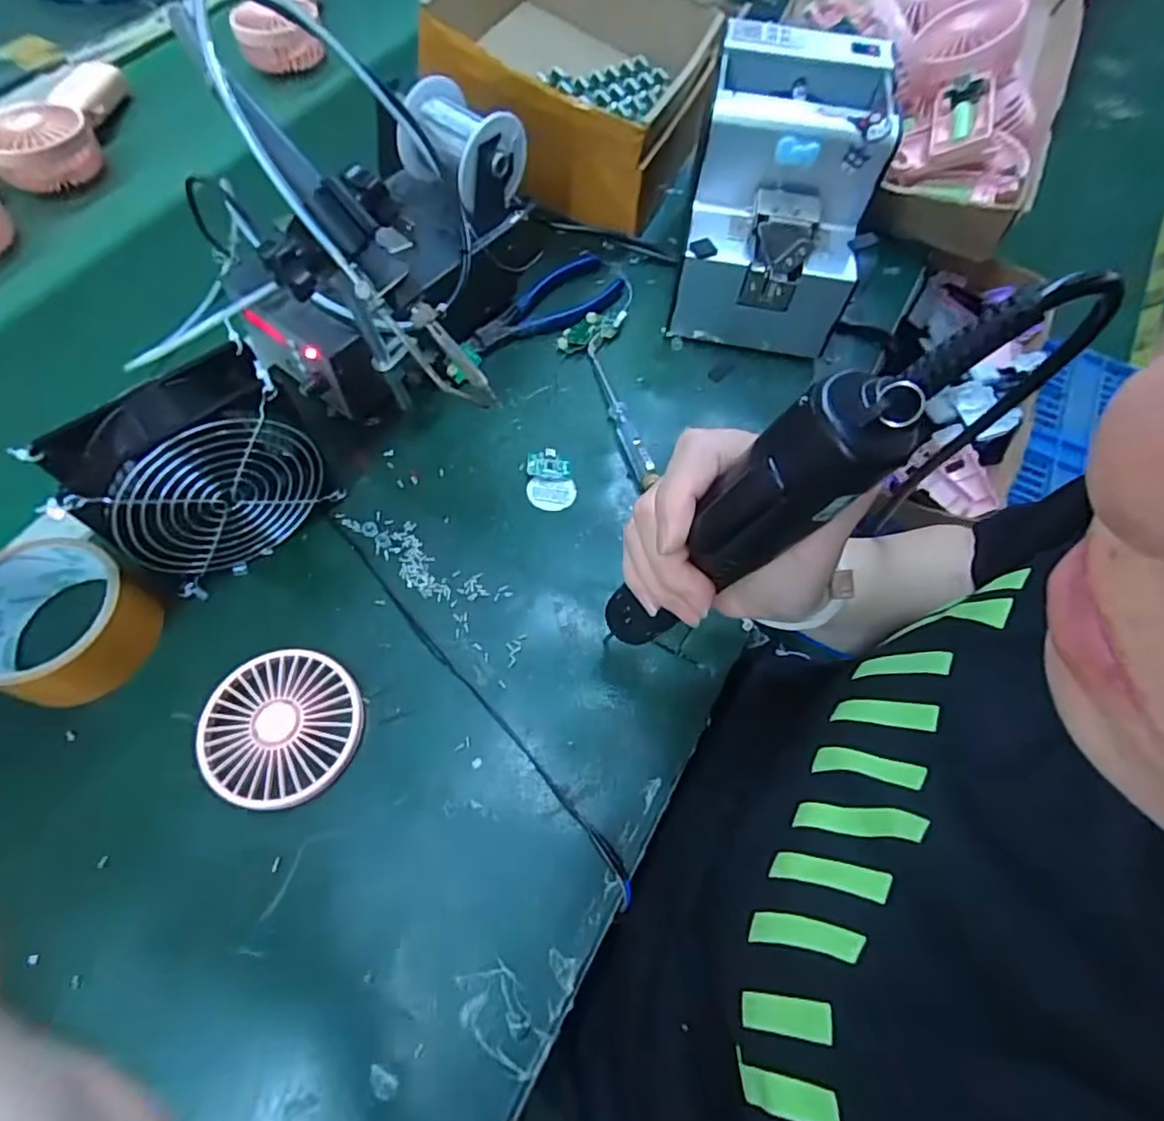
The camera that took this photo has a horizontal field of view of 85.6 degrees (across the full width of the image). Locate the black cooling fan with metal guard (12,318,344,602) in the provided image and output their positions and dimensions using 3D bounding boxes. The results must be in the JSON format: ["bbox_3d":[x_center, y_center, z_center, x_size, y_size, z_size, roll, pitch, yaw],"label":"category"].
[{"bbox_3d":[-0.219,-0.048,0.371,0.118,0.115,0.048,-38,71,-20],"label":"black cooling fan with metal guard"}]

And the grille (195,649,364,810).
[{"bbox_3d":[-0.172,0.095,0.361,0.087,0.011,0.085,1,63,-3],"label":"grille"}]

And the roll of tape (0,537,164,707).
[{"bbox_3d":[-0.302,0.036,0.364,0.085,0.045,0.085,1,63,-3],"label":"roll of tape"}]

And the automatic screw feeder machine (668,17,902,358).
[{"bbox_3d":[0.147,-0.275,0.484,0.124,0.152,0.166,11,63,2],"label":"automatic screw feeder machine"}]

